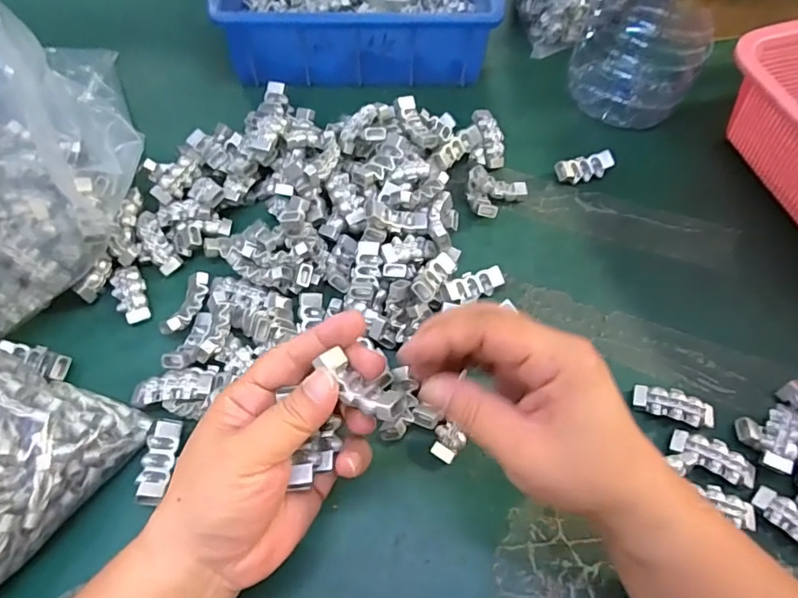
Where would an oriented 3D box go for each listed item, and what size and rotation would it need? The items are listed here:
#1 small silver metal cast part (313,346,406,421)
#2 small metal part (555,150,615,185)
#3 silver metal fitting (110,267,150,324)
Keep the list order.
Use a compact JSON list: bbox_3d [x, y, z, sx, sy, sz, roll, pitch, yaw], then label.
[{"bbox_3d":[-0.017,0.042,0.245,0.043,0.015,0.019,33,69,23],"label":"small silver metal cast part"},{"bbox_3d":[0.150,-0.107,0.428,0.047,0.013,0.019,-14,62,-10],"label":"small metal part"},{"bbox_3d":[-0.185,-0.004,0.362,0.019,0.010,0.043,-17,63,-12],"label":"silver metal fitting"}]

